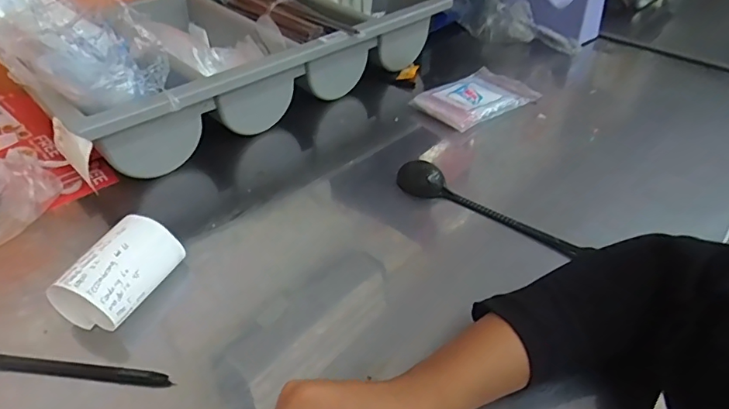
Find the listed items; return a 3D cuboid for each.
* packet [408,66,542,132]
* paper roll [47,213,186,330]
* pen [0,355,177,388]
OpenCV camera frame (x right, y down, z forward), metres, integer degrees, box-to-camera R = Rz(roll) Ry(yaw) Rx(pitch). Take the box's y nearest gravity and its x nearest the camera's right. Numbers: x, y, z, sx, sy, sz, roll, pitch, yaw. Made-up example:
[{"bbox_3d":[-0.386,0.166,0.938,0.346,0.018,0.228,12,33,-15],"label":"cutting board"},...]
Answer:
[{"bbox_3d":[0.139,-0.130,0.611,0.136,0.023,0.094,-28,48,-29],"label":"packet"},{"bbox_3d":[-0.189,0.052,0.377,0.054,0.049,0.082,15,43,16],"label":"paper roll"},{"bbox_3d":[-0.200,0.113,0.336,0.135,0.005,0.012,4,41,4],"label":"pen"}]

